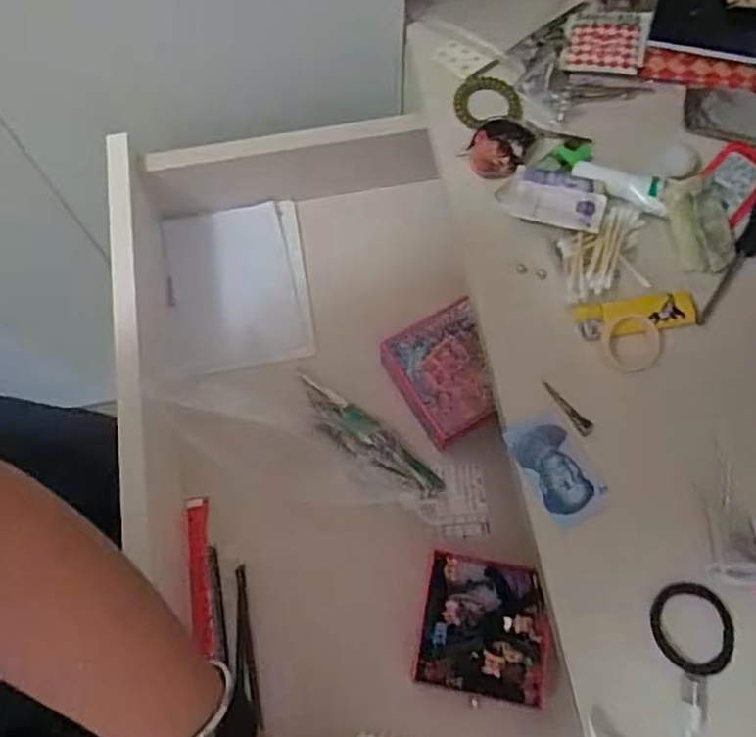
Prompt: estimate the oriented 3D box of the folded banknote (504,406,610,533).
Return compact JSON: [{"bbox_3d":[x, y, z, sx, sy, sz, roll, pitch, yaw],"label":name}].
[{"bbox_3d":[0.114,0.063,0.427,0.040,0.007,0.071,-25,70,-12],"label":"folded banknote"}]

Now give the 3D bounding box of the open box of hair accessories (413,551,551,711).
[{"bbox_3d":[0.076,0.185,0.481,0.088,0.028,0.091,10,69,4],"label":"open box of hair accessories"}]

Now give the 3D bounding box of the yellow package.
[{"bbox_3d":[0.174,-0.036,0.455,0.079,0.008,0.025,-7,69,-2],"label":"yellow package"}]

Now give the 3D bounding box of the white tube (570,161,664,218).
[{"bbox_3d":[0.177,-0.135,0.486,0.070,0.017,0.027,25,71,10],"label":"white tube"}]

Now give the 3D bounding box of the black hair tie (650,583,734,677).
[{"bbox_3d":[0.180,0.149,0.385,0.044,0.008,0.049,1,69,1],"label":"black hair tie"}]

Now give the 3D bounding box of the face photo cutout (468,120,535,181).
[{"bbox_3d":[0.092,-0.165,0.505,0.041,0.007,0.049,28,72,11],"label":"face photo cutout"}]

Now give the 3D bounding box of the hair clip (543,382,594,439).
[{"bbox_3d":[0.124,0.025,0.439,0.009,0.004,0.043,-34,72,-12],"label":"hair clip"}]

